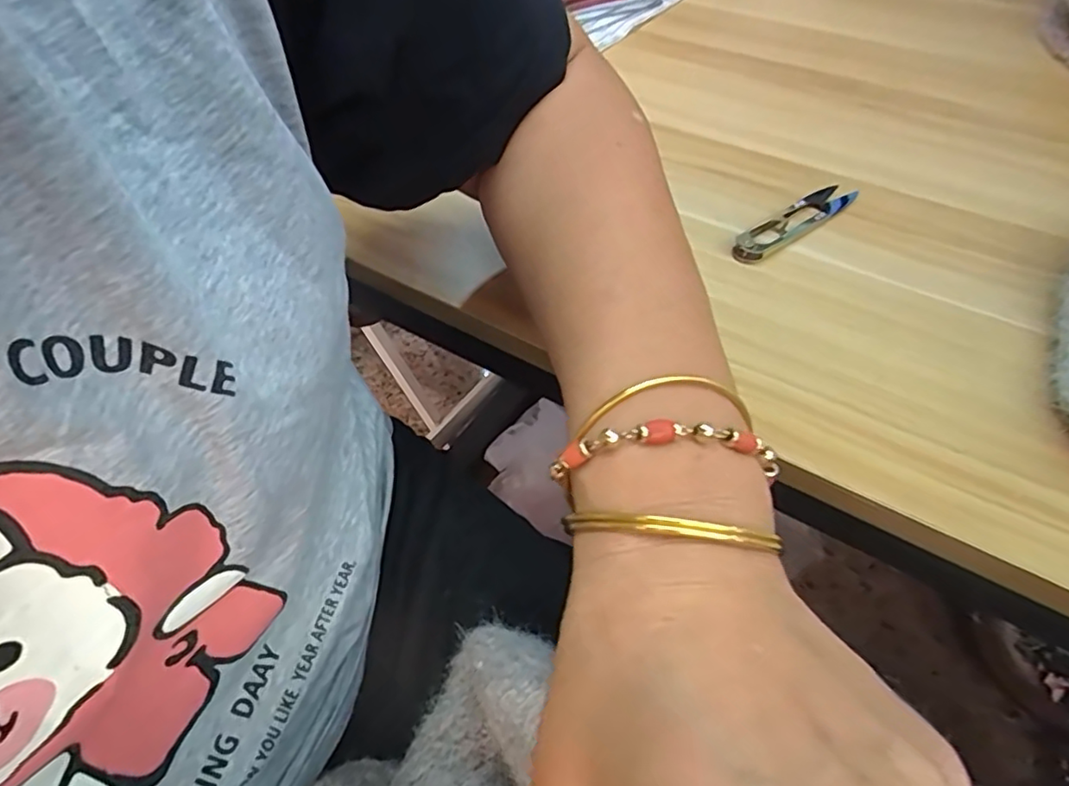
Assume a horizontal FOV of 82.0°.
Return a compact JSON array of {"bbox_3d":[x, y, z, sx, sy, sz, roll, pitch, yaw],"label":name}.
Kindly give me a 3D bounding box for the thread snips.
[{"bbox_3d":[0.150,-0.100,0.354,0.097,0.010,0.022,-33,58,-23],"label":"thread snips"}]

